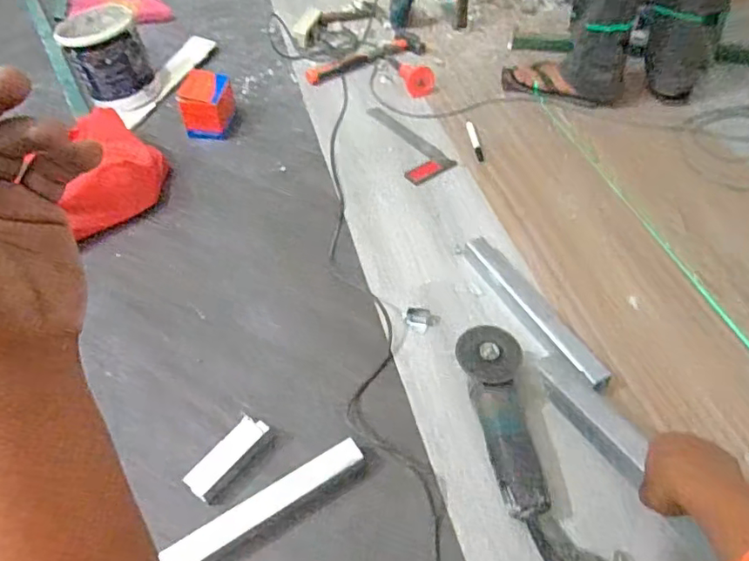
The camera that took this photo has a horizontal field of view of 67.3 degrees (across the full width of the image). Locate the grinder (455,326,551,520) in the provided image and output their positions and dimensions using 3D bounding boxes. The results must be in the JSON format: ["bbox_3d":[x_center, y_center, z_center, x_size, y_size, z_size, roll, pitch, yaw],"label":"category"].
[{"bbox_3d":[0.194,0.198,0.814,0.090,0.076,0.265,-11,53,-9],"label":"grinder"}]

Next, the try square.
[{"bbox_3d":[0.060,-0.328,1.329,0.121,0.010,0.290,-27,57,-20],"label":"try square"}]

